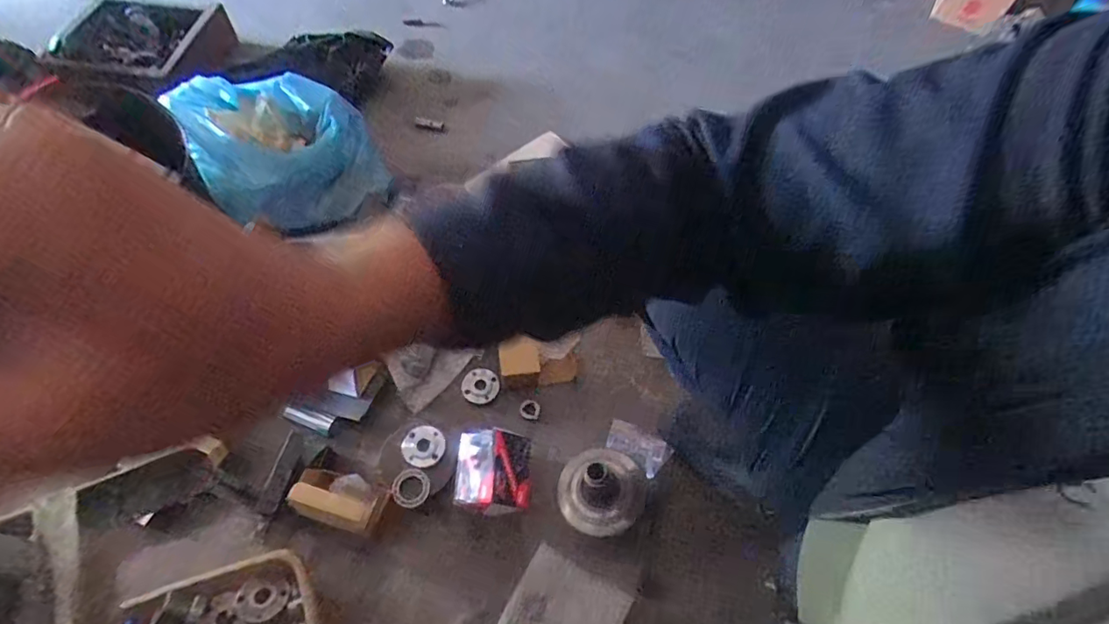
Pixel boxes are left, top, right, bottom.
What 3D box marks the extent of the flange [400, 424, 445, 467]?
[{"bbox_3d":[-0.176,0.179,0.710,0.058,0.018,0.053,2,59,-3],"label":"flange"}]

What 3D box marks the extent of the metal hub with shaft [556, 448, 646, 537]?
[{"bbox_3d":[0.065,0.227,0.692,0.110,0.076,0.109,2,59,-3],"label":"metal hub with shaft"}]

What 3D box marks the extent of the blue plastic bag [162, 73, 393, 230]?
[{"bbox_3d":[-0.415,-0.261,0.836,0.254,0.184,0.218,-23,64,-17],"label":"blue plastic bag"}]

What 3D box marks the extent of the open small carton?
[{"bbox_3d":[-0.253,0.218,0.632,0.098,0.080,0.065,16,60,5],"label":"open small carton"}]

